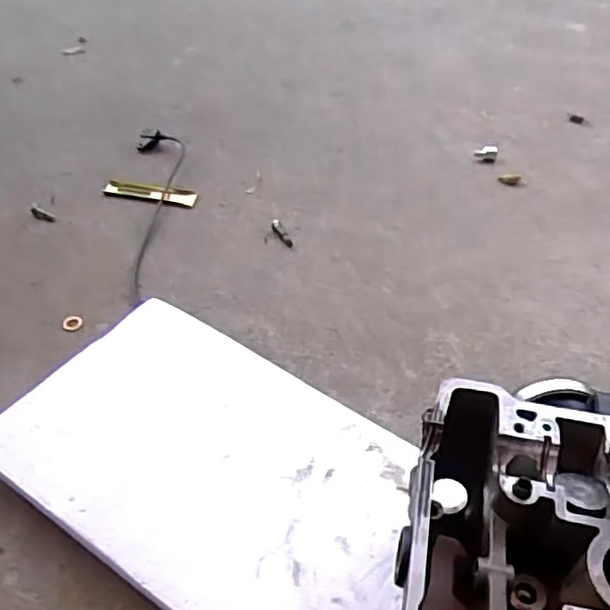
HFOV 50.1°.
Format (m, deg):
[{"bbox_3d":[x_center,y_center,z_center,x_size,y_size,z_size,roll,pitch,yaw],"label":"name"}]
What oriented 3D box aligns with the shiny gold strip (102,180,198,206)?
[{"bbox_3d":[-0.154,-0.114,0.653,0.092,0.004,0.024,8,46,5],"label":"shiny gold strip"}]

